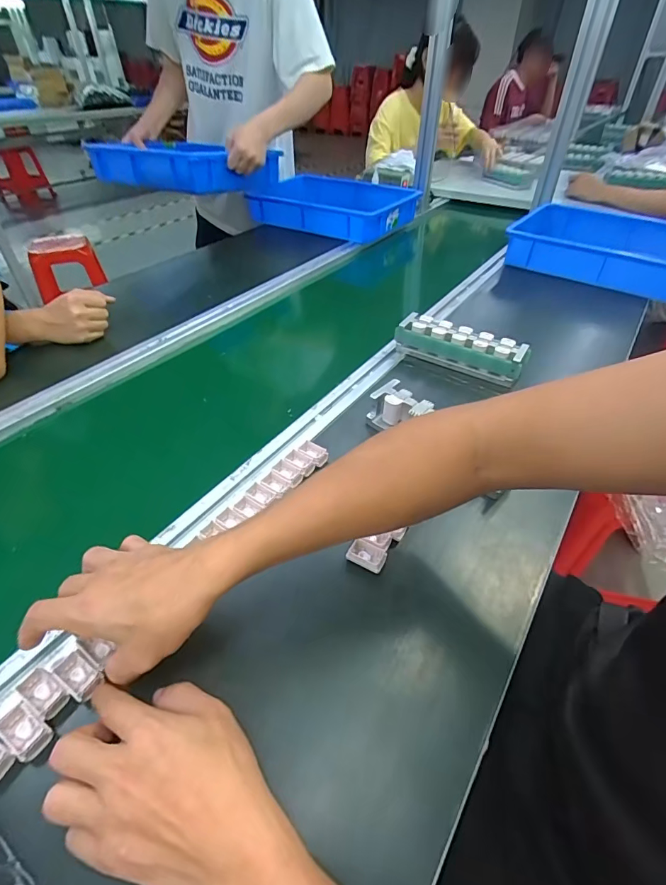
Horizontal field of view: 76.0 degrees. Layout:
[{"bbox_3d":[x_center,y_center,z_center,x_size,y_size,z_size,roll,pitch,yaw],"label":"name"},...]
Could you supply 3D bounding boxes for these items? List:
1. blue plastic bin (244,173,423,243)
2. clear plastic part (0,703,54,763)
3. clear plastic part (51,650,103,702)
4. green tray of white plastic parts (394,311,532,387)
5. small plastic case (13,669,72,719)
[{"bbox_3d":[-0.008,-0.665,1.196,0.442,0.080,0.290,16,44,17],"label":"blue plastic bin"},{"bbox_3d":[-0.221,0.205,0.303,0.042,0.010,0.022,21,46,21],"label":"clear plastic part"},{"bbox_3d":[-0.197,0.180,0.331,0.037,0.007,0.020,24,48,25],"label":"clear plastic part"},{"bbox_3d":[0.196,-0.146,0.661,0.194,0.053,0.055,24,47,24],"label":"green tray of white plastic parts"},{"bbox_3d":[-0.218,0.189,0.321,0.034,0.014,0.021,21,46,22],"label":"small plastic case"}]

